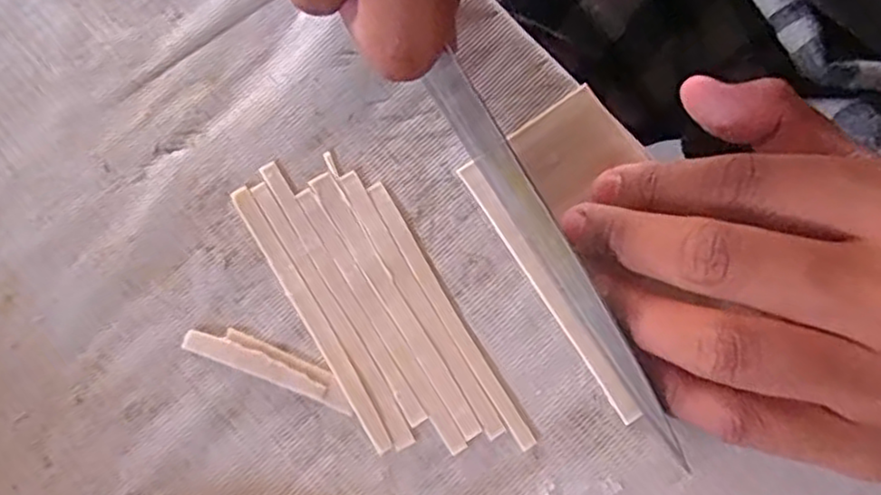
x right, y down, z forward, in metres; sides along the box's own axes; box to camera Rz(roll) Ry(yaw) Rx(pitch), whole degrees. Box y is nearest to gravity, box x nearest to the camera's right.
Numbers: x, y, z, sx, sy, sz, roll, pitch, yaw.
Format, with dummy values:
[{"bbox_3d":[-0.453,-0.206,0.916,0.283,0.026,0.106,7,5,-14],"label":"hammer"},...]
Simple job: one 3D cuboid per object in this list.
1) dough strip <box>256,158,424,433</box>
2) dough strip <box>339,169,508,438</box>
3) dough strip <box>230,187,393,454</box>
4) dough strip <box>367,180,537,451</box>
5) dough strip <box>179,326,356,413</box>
[{"bbox_3d":[-0.032,0.014,0.225,0.006,0.004,0.097,-32,82,-6],"label":"dough strip"},{"bbox_3d":[-0.007,0.017,0.225,0.007,0.004,0.097,-30,82,-6],"label":"dough strip"},{"bbox_3d":[-0.042,0.022,0.224,0.007,0.004,0.096,-31,82,-6],"label":"dough strip"},{"bbox_3d":[0.002,0.021,0.226,0.006,0.004,0.097,-30,82,-6],"label":"dough strip"},{"bbox_3d":[-0.055,0.037,0.222,0.057,0.004,0.012,20,80,3],"label":"dough strip"}]

